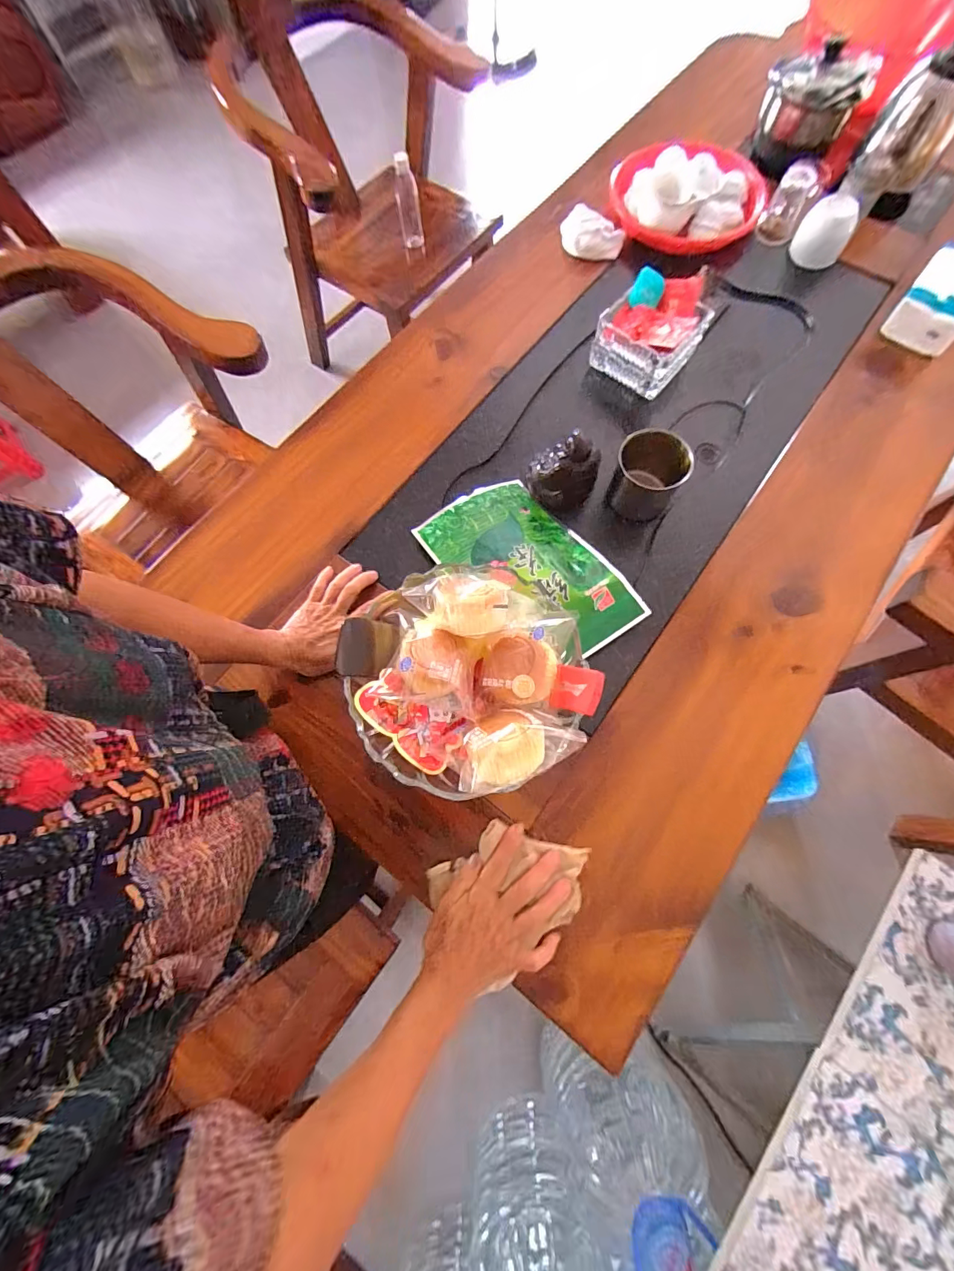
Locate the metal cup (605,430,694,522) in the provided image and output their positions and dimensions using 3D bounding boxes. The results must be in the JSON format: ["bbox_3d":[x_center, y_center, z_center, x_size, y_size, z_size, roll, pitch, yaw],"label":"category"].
[{"bbox_3d":[0.223,-0.210,0.582,0.085,0.076,0.079,17,72,9],"label":"metal cup"}]

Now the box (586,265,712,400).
[{"bbox_3d":[0.258,-0.449,0.653,0.130,0.075,0.135,32,75,13],"label":"box"}]

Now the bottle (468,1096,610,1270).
[{"bbox_3d":[0.097,0.958,0.696,0.220,0.413,0.178,-2,72,1],"label":"bottle"}]

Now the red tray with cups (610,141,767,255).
[{"bbox_3d":[0.366,-0.781,0.778,0.248,0.061,0.267,11,71,7],"label":"red tray with cups"}]

